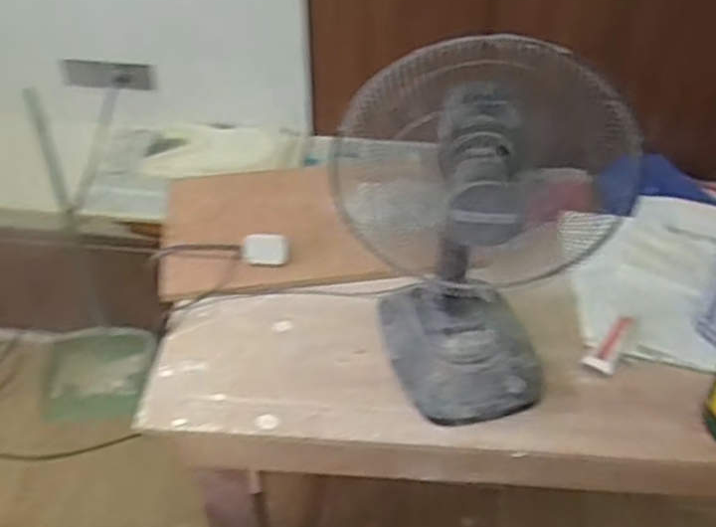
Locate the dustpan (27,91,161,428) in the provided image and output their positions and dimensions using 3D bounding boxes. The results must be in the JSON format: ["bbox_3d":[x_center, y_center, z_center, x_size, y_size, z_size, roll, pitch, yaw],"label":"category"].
[{"bbox_3d":[-0.671,0.023,1.715,0.283,0.733,0.306,-15,43,-17],"label":"dustpan"}]

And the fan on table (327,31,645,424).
[{"bbox_3d":[0.174,-0.060,1.097,0.348,0.612,0.264,2,41,2],"label":"fan on table"}]

